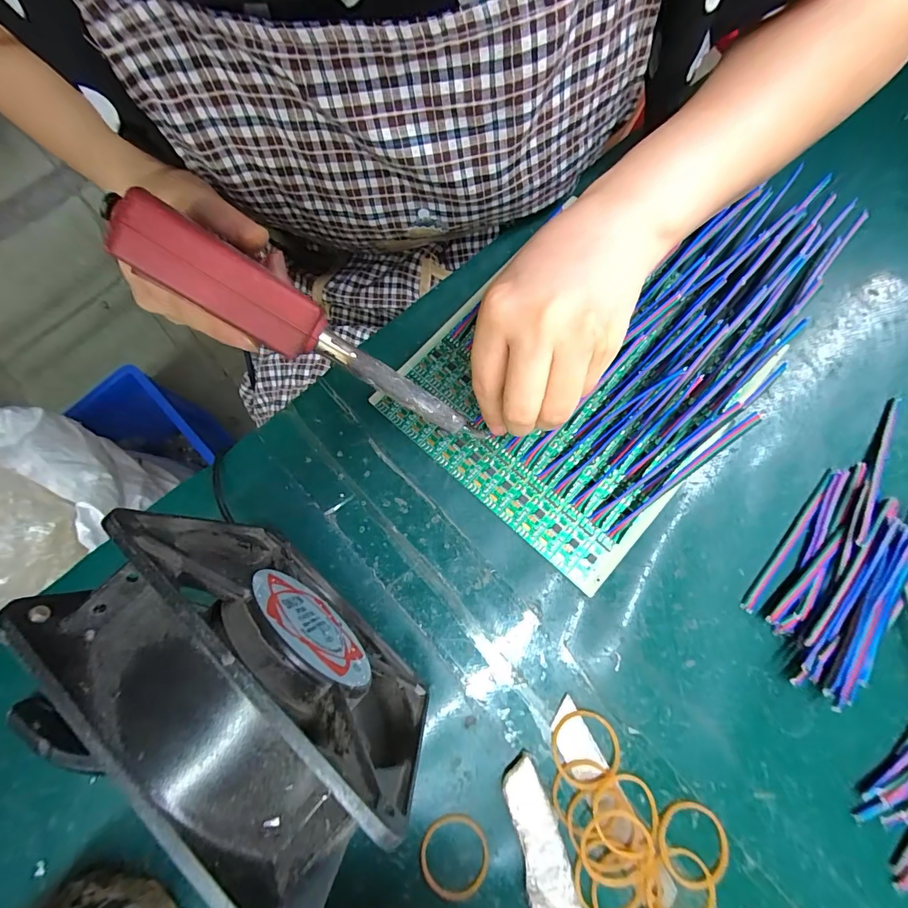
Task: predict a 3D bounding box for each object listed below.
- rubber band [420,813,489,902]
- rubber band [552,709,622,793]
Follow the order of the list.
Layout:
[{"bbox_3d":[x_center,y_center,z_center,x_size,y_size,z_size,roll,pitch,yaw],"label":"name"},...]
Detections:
[{"bbox_3d":[0.000,0.190,0.198,0.031,0.004,0.034,-2,76,0],"label":"rubber band"},{"bbox_3d":[0.065,0.146,0.208,0.033,0.004,0.034,0,76,0],"label":"rubber band"}]

